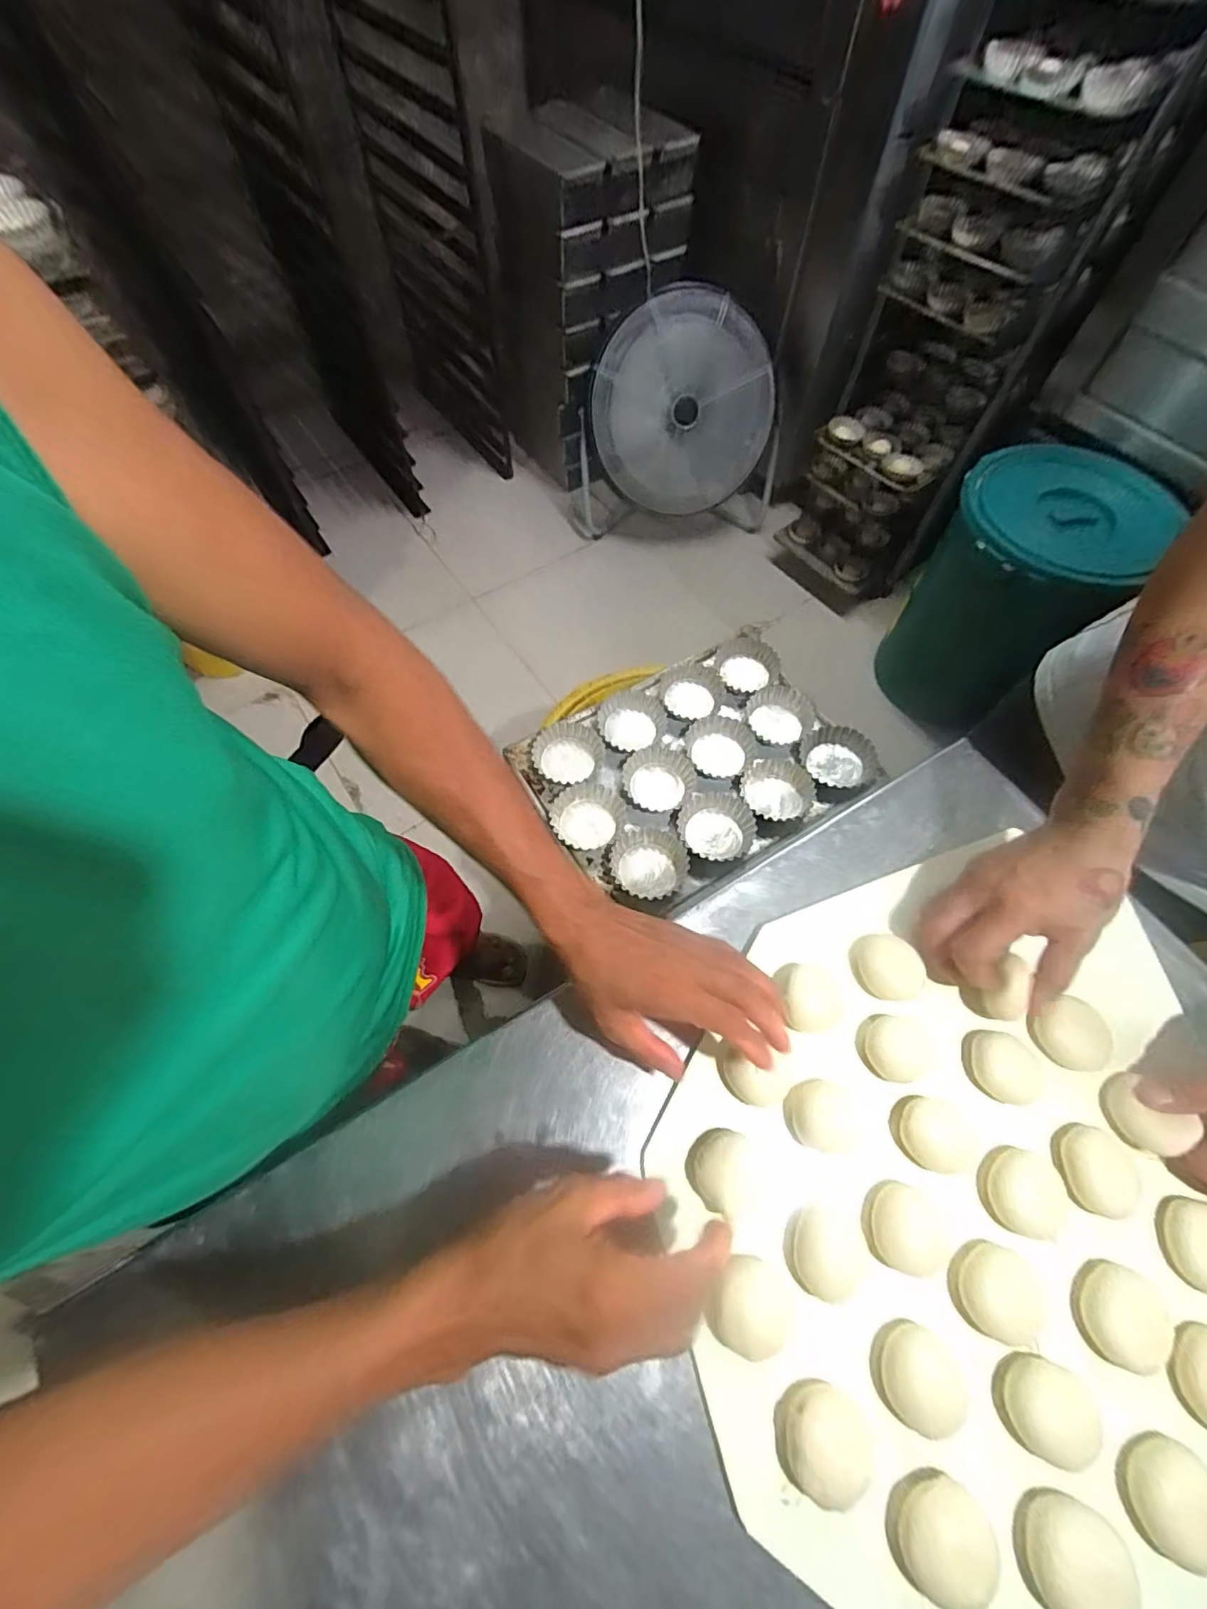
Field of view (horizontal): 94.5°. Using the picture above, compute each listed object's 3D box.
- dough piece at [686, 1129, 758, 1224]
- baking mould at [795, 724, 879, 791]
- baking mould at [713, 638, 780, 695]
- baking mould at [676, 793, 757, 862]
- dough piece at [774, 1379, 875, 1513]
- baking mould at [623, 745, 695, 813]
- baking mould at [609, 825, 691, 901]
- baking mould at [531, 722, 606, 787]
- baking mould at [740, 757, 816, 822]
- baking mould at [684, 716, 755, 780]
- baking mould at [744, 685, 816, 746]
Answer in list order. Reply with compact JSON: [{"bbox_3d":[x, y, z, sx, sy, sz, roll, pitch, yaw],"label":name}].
[{"bbox_3d":[0.081,0.248,0.382,0.046,0.033,0.041,-30,68,-15],"label":"dough piece"},{"bbox_3d":[0.337,-0.064,0.806,0.105,0.030,0.098,-4,64,-2],"label":"baking mould"},{"bbox_3d":[0.226,-0.214,0.893,0.101,0.041,0.105,-6,64,-3],"label":"baking mould"},{"bbox_3d":[0.152,0.030,0.760,0.098,0.031,0.100,0,64,0],"label":"baking mould"},{"bbox_3d":[0.130,0.371,0.324,0.053,0.021,0.048,10,63,4],"label":"dough piece"},{"bbox_3d":[0.078,-0.029,0.799,0.100,0.045,0.104,2,64,0],"label":"baking mould"},{"bbox_3d":[0.060,0.077,0.736,0.097,0.025,0.089,0,64,0],"label":"baking mould"},{"bbox_3d":[-0.055,-0.073,0.820,0.094,0.027,0.108,30,68,13],"label":"baking mould"},{"bbox_3d":[0.240,-0.017,0.790,0.102,0.050,0.098,0,64,0],"label":"baking mould"},{"bbox_3d":[0.168,-0.080,0.818,0.095,0.029,0.092,0,64,0],"label":"baking mould"},{"bbox_3d":[0.265,-0.126,0.856,0.101,0.042,0.108,34,68,15],"label":"baking mould"}]

